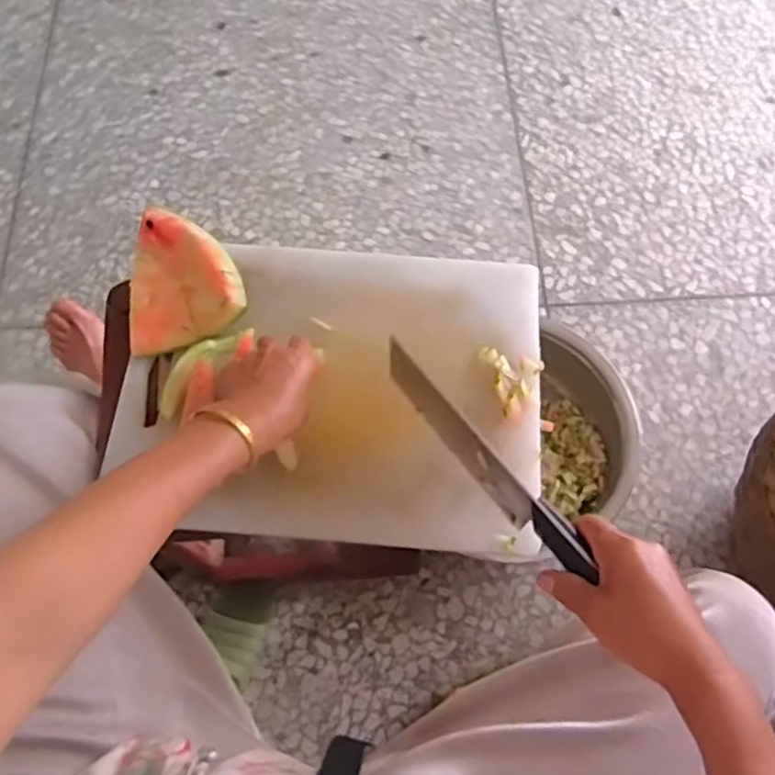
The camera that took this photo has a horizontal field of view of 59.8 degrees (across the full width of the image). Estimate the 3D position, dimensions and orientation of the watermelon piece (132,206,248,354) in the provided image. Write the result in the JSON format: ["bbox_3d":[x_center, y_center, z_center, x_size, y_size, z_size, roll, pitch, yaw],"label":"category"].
[{"bbox_3d":[-0.198,-0.108,0.654,0.110,0.038,0.134,-11,67,-5],"label":"watermelon piece"}]

